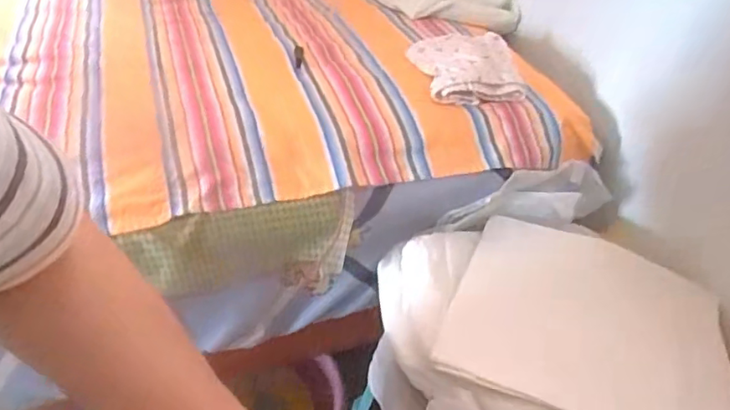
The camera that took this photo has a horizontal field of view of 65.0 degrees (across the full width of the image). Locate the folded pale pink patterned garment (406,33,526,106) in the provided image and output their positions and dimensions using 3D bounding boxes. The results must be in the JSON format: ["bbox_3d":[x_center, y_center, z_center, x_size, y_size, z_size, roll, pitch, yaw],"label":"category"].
[{"bbox_3d":[0.142,-0.185,0.768,0.145,0.040,0.150,-6,41,-13],"label":"folded pale pink patterned garment"}]

